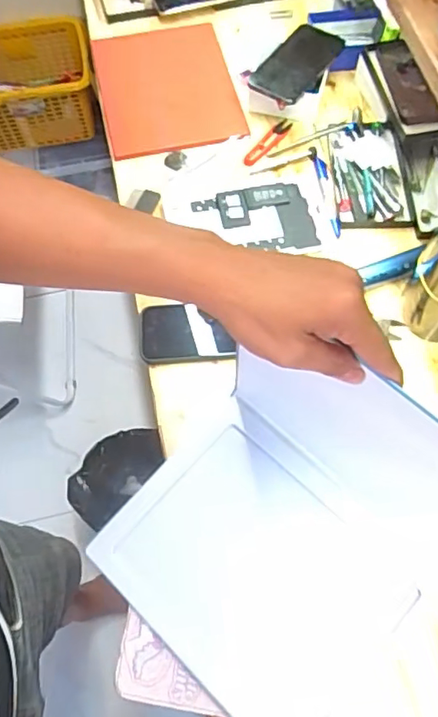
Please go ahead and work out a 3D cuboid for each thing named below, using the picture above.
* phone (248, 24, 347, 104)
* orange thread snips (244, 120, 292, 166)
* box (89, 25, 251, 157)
[{"bbox_3d":[0.107,-0.412,0.764,0.088,0.016,0.142,38,77,20],"label":"phone"},{"bbox_3d":[0.069,-0.302,0.766,0.024,0.006,0.096,34,70,15],"label":"orange thread snips"},{"bbox_3d":[-0.079,-0.405,0.815,0.189,0.018,0.252,-13,65,-5],"label":"box"}]

